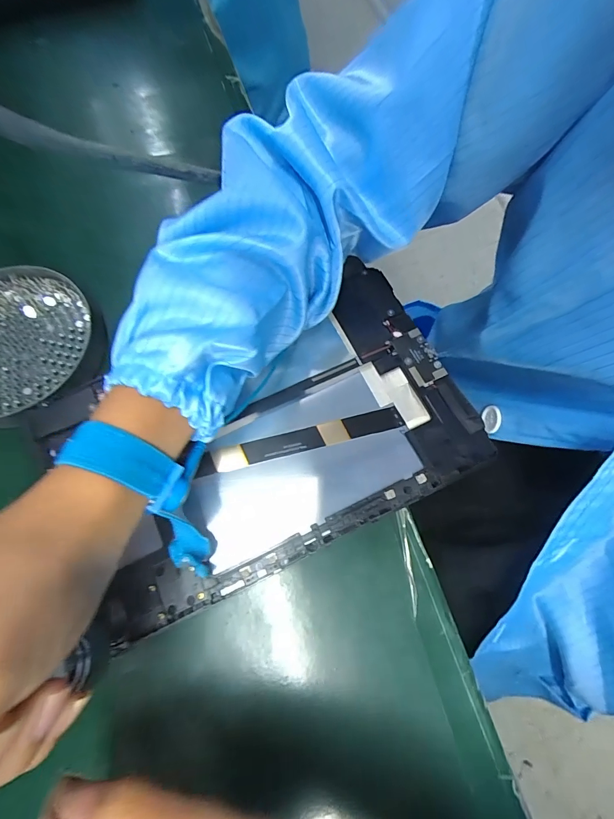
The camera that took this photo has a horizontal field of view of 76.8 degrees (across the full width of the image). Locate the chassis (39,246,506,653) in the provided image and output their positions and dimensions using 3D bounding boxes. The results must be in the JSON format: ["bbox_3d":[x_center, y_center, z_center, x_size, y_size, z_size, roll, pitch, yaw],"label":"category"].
[{"bbox_3d":[-0.023,0.012,0.230,0.227,0.009,0.145,-25,72,-7],"label":"chassis"}]

